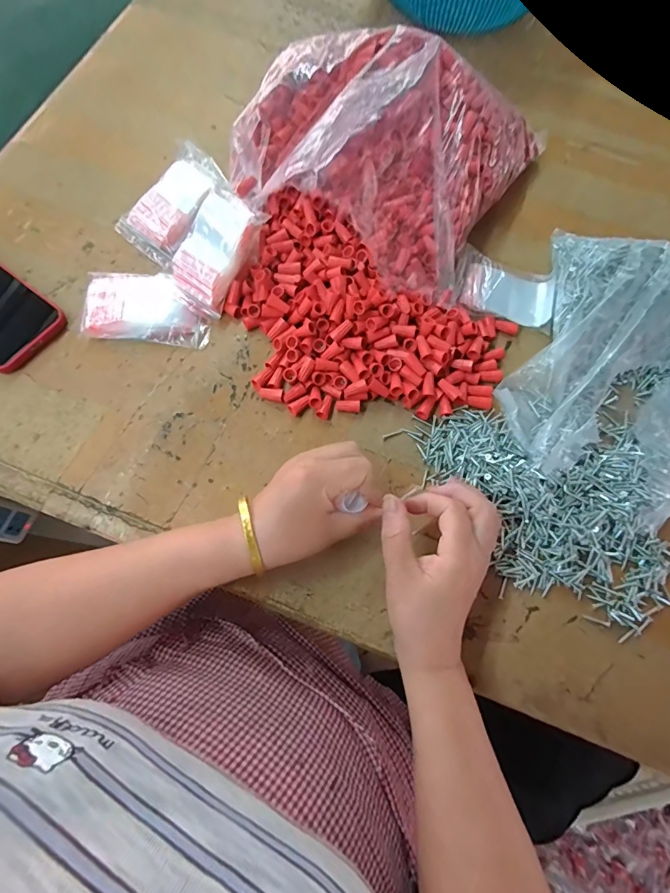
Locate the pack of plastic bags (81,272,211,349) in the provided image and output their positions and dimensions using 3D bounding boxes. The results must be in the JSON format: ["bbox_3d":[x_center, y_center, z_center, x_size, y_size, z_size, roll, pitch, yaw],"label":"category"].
[{"bbox_3d":[-0.183,-0.135,0.422,0.117,0.015,0.067,4,72,-1],"label":"pack of plastic bags"}]

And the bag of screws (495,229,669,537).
[{"bbox_3d":[0.264,-0.074,0.395,0.185,0.065,0.249,27,73,6],"label":"bag of screws"}]

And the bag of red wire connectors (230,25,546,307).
[{"bbox_3d":[0.049,-0.297,0.437,0.267,0.098,0.254,26,73,6],"label":"bag of red wire connectors"}]

